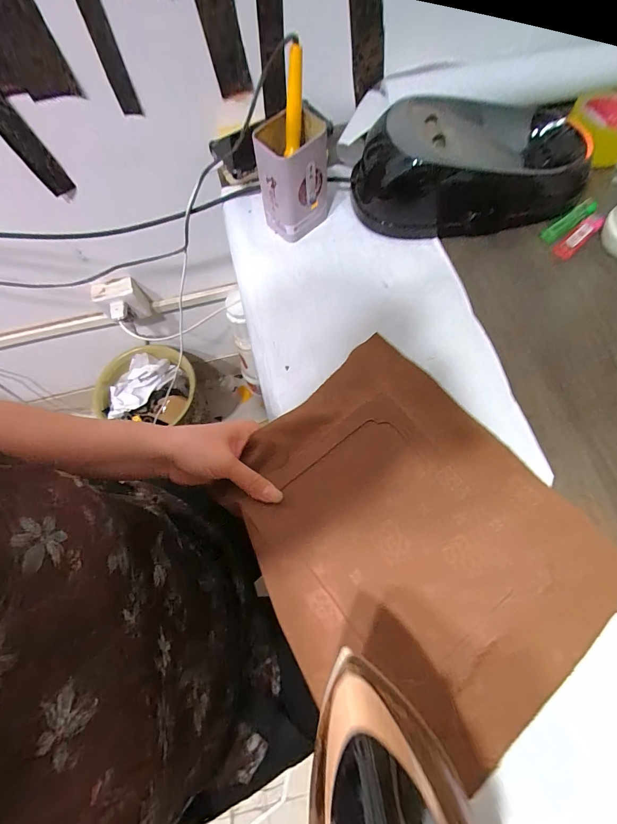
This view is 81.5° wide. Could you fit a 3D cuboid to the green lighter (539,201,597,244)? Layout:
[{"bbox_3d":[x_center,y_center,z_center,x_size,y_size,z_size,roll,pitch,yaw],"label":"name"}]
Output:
[{"bbox_3d":[0.335,-0.244,0.462,0.076,0.009,0.019,-34,71,4],"label":"green lighter"}]

